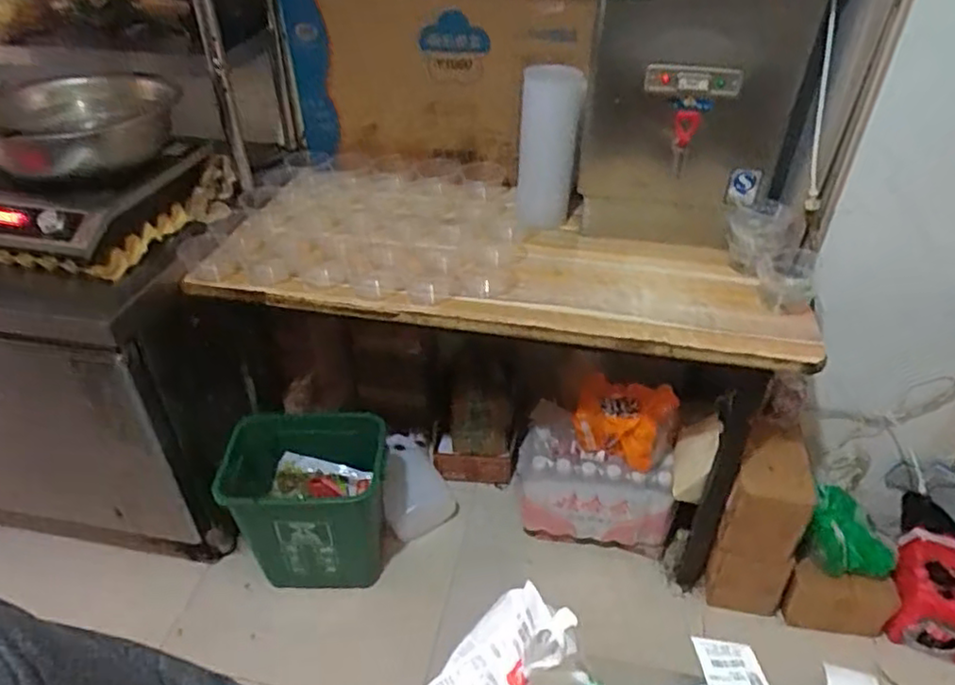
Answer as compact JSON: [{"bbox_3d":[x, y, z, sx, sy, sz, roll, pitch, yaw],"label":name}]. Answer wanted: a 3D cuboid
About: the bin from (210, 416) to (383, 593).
[{"bbox_3d":[-0.413,0.399,1.608,0.408,0.383,0.254,1,38,2],"label":"bin"}]

